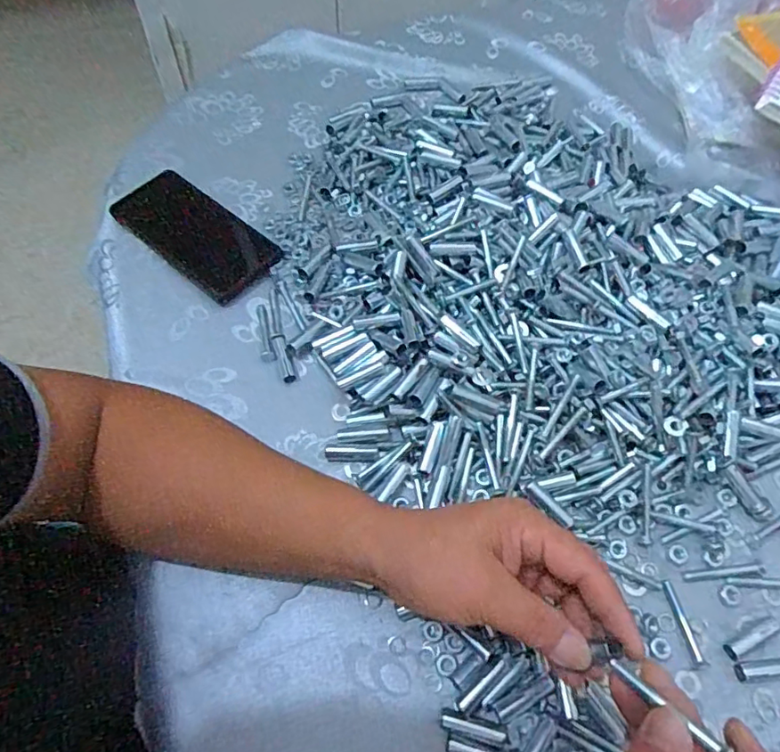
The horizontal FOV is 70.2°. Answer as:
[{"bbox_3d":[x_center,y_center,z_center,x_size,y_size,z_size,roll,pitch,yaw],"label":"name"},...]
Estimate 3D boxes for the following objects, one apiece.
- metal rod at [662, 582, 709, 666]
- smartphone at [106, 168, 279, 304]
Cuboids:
[{"bbox_3d":[0.197,0.165,0.372,0.008,0.004,0.054,-9,62,-7],"label":"metal rod"},{"bbox_3d":[-0.179,-0.132,0.514,0.157,0.015,0.073,37,66,17],"label":"smartphone"}]

